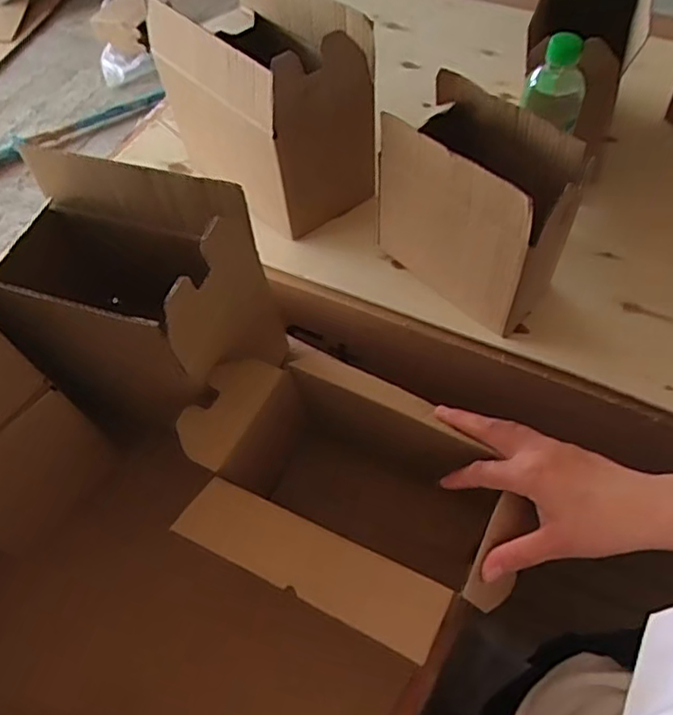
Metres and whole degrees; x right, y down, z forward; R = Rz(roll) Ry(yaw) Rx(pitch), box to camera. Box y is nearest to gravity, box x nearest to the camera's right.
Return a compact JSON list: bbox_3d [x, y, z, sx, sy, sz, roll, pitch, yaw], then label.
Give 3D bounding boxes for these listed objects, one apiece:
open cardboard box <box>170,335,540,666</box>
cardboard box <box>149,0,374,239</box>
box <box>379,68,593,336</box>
[{"bbox_3d":[0.009,0.112,0.489,0.251,0.125,0.178,22,61,18],"label":"open cardboard box"},{"bbox_3d":[-0.080,-0.305,0.735,0.233,0.209,0.144,38,67,25],"label":"cardboard box"},{"bbox_3d":[0.147,-0.162,0.640,0.199,0.174,0.121,38,67,26],"label":"box"}]

